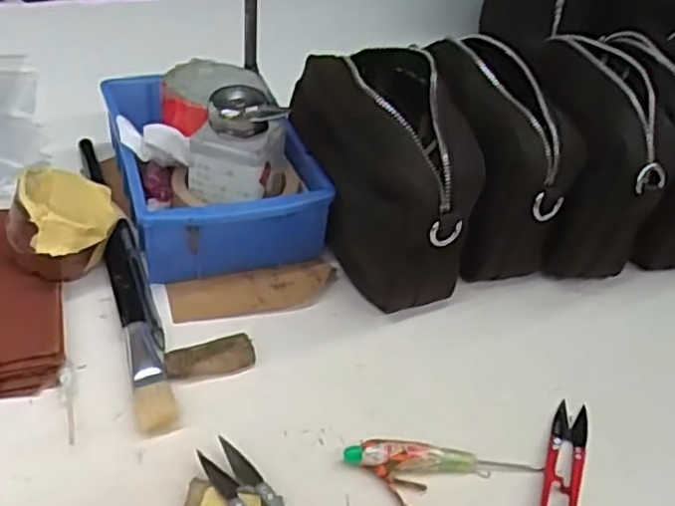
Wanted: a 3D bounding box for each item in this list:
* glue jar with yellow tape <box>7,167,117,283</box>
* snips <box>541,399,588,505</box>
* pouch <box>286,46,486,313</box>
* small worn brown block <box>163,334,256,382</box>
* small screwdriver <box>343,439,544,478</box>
[{"bbox_3d":[-0.176,-0.017,0.459,0.064,0.057,0.063,5,40,-4],"label":"glue jar with yellow tape"},{"bbox_3d":[0.125,0.118,0.391,0.019,0.009,0.098,19,41,13],"label":"snips"},{"bbox_3d":[0.030,-0.062,0.505,0.090,0.130,0.175,-12,43,-22],"label":"pouch"},{"bbox_3d":[-0.075,0.063,0.426,0.053,0.007,0.023,-11,43,-21],"label":"small worn brown block"},{"bbox_3d":[0.057,0.112,0.386,0.104,0.012,0.015,5,40,-4],"label":"small screwdriver"}]

